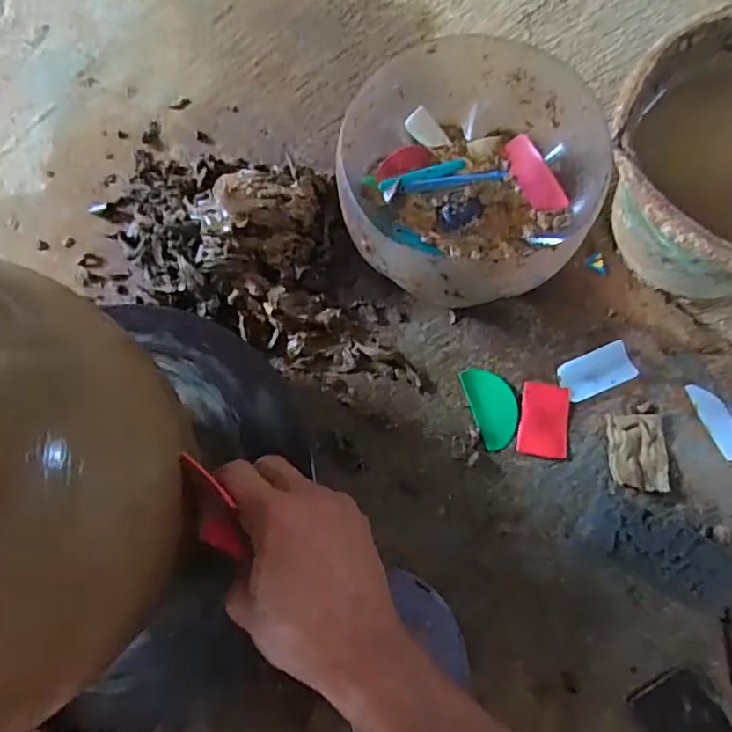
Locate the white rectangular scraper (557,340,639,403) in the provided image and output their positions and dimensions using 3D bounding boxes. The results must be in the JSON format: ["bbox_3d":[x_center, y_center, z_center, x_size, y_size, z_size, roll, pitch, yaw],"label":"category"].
[{"bbox_3d":[0.236,0.006,0.586,0.073,0.013,0.042,-21,76,-3],"label":"white rectangular scraper"}]

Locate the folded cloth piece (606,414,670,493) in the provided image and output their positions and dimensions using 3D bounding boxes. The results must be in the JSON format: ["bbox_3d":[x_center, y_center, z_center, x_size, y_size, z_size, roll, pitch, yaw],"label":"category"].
[{"bbox_3d":[0.267,0.084,0.562,0.055,0.015,0.074,0,76,2],"label":"folded cloth piece"}]

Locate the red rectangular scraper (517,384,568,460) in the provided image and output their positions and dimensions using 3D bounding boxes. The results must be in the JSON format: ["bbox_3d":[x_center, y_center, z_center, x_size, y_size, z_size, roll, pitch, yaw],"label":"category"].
[{"bbox_3d":[0.180,0.054,0.578,0.047,0.004,0.073,8,77,4],"label":"red rectangular scraper"}]

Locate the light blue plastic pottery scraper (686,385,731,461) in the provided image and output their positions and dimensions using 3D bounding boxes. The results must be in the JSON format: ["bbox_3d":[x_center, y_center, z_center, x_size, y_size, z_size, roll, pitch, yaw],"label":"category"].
[{"bbox_3d":[0.349,0.052,0.570,0.030,0.005,0.077,-21,76,-3],"label":"light blue plastic pottery scraper"}]

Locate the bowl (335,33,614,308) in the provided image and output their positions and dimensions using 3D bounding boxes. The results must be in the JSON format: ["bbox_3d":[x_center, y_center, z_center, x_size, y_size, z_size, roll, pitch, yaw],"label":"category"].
[{"bbox_3d":[0.098,-0.186,0.584,0.255,0.129,0.247,0,76,2],"label":"bowl"}]

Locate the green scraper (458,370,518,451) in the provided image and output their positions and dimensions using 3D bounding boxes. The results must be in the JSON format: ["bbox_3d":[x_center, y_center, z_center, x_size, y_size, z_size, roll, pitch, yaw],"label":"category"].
[{"bbox_3d":[0.130,0.040,0.582,0.045,0.004,0.083,-19,76,-3],"label":"green scraper"}]

